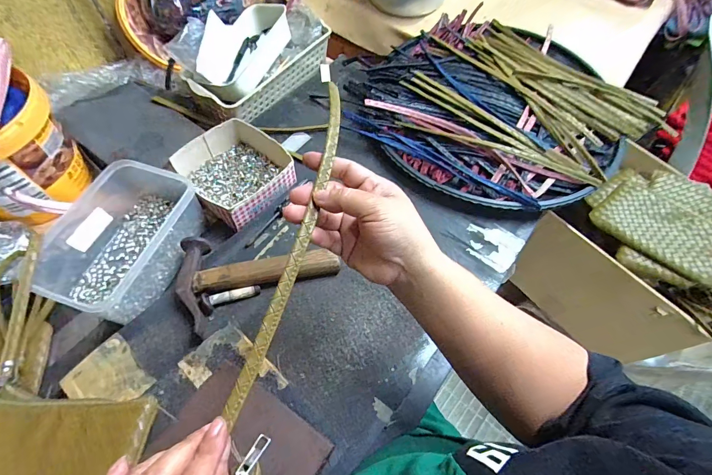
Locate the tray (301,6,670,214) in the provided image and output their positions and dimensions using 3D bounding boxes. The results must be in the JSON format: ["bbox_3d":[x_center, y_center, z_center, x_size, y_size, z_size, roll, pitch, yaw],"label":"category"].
[{"bbox_3d":[0.229,-0.251,0.644,0.439,0.064,0.463,1,59,-1],"label":"tray"}]

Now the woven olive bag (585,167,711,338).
[{"bbox_3d":[0.609,0.016,0.619,0.250,0.088,0.360,-23,63,-15],"label":"woven olive bag"}]

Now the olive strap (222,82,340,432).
[{"bbox_3d":[-0.044,-0.014,0.278,0.024,0.012,0.283,12,68,5],"label":"olive strap"}]

